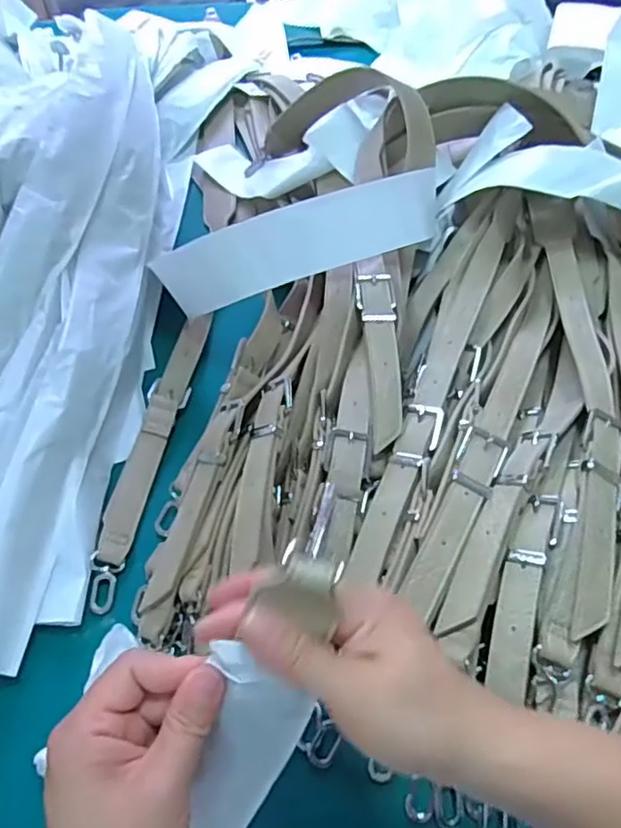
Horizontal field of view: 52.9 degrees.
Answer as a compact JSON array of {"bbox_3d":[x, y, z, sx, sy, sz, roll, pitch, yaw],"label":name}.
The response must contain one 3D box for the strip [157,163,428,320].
[{"bbox_3d":[-0.004,-0.151,0.562,0.260,0.079,0.075,-13,55,-7],"label":"strip"}]

